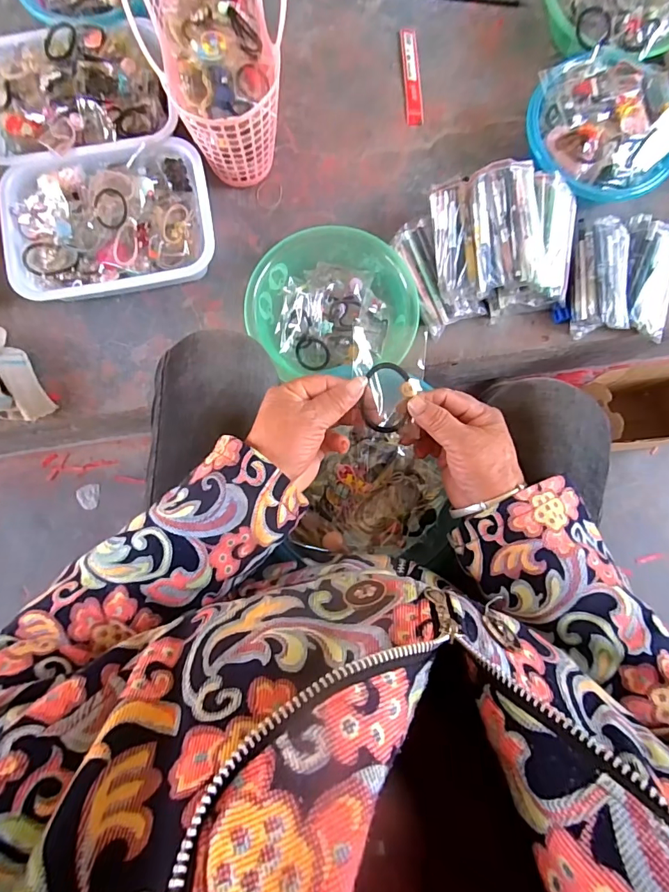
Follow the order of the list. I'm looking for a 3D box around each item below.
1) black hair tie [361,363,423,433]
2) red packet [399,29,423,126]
[{"bbox_3d":[0.042,-0.039,0.370,0.044,0.009,0.055,21,109,-11],"label":"black hair tie"},{"bbox_3d":[0.128,-0.612,0.745,0.028,0.004,0.172,-3,83,-1],"label":"red packet"}]

